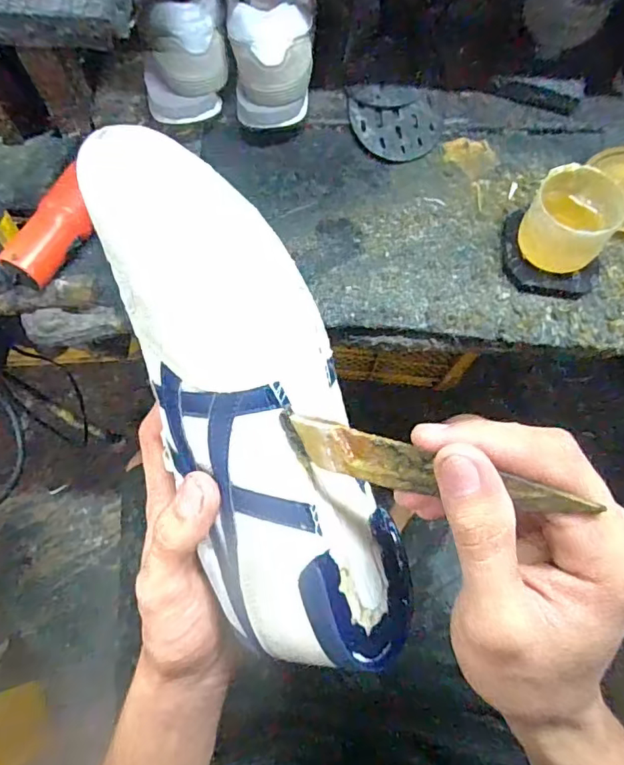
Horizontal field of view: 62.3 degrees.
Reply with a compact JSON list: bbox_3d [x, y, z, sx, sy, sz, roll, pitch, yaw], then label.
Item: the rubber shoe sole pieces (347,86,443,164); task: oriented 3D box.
[{"bbox_3d":[0.083,-0.257,0.514,0.092,0.013,0.078,1,72,-1],"label":"rubber shoe sole pieces"}]

